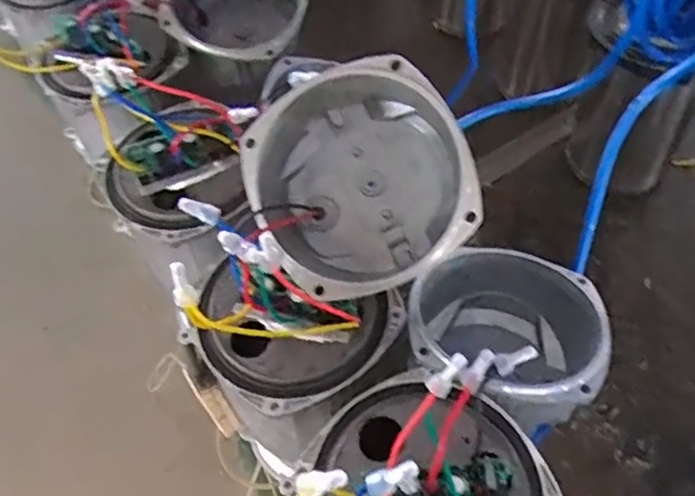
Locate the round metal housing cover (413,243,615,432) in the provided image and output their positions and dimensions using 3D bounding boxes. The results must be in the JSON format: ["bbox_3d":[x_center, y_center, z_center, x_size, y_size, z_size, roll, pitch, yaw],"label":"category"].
[{"bbox_3d":[0.112,0.064,0.452,0.126,0.087,0.122,-2,55,3],"label":"round metal housing cover"}]

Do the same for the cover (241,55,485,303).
[{"bbox_3d":[0.011,-0.042,0.409,0.136,0.078,0.136,0,90,11],"label":"cover"}]

